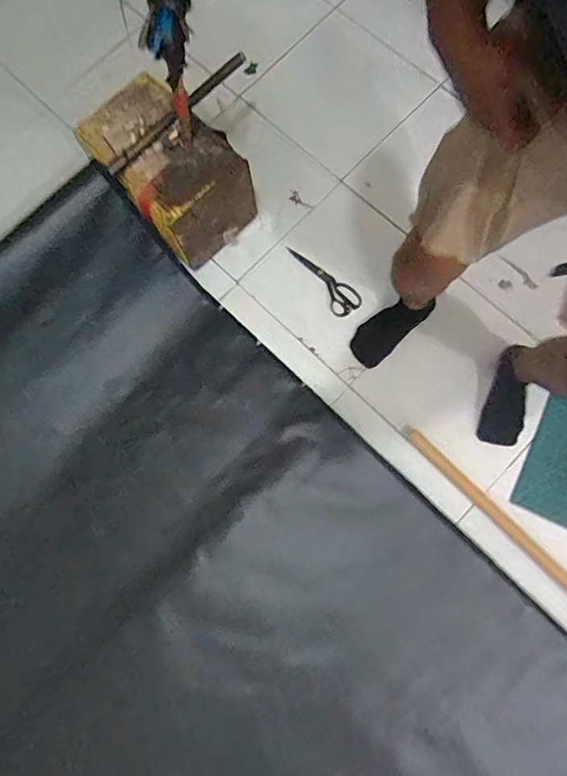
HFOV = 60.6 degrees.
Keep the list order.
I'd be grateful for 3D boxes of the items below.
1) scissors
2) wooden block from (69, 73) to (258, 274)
[{"bbox_3d":[0.108,-0.294,1.266,0.079,0.017,0.242,-33,78,-3],"label":"scissors"},{"bbox_3d":[-0.280,-0.532,1.206,0.360,0.251,0.250,43,85,11],"label":"wooden block"}]

